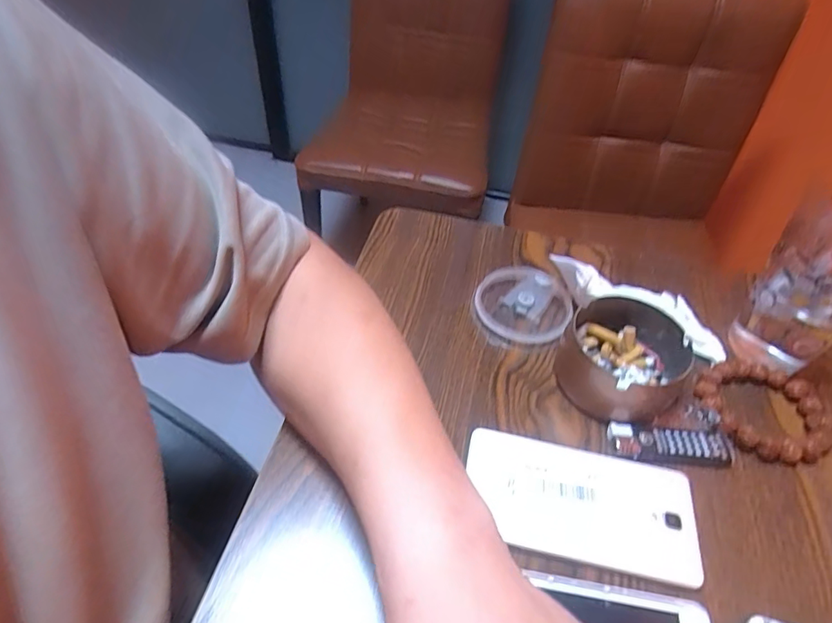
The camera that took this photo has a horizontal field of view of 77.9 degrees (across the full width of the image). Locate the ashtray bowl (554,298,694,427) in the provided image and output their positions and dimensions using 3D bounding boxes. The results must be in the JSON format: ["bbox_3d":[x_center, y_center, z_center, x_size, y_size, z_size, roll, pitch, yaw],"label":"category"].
[{"bbox_3d":[0.153,0.036,0.381,0.085,0.044,0.086,2,47,-2],"label":"ashtray bowl"}]

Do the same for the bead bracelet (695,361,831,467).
[{"bbox_3d":[0.250,0.072,0.374,0.086,0.015,0.075,13,48,8],"label":"bead bracelet"}]

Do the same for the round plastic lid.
[{"bbox_3d":[0.091,-0.006,0.429,0.074,0.017,0.076,2,47,-2],"label":"round plastic lid"}]

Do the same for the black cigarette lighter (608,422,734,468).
[{"bbox_3d":[0.174,0.092,0.351,0.080,0.012,0.026,5,47,0],"label":"black cigarette lighter"}]

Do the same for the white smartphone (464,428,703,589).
[{"bbox_3d":[0.102,0.120,0.324,0.140,0.011,0.070,11,47,6],"label":"white smartphone"}]

